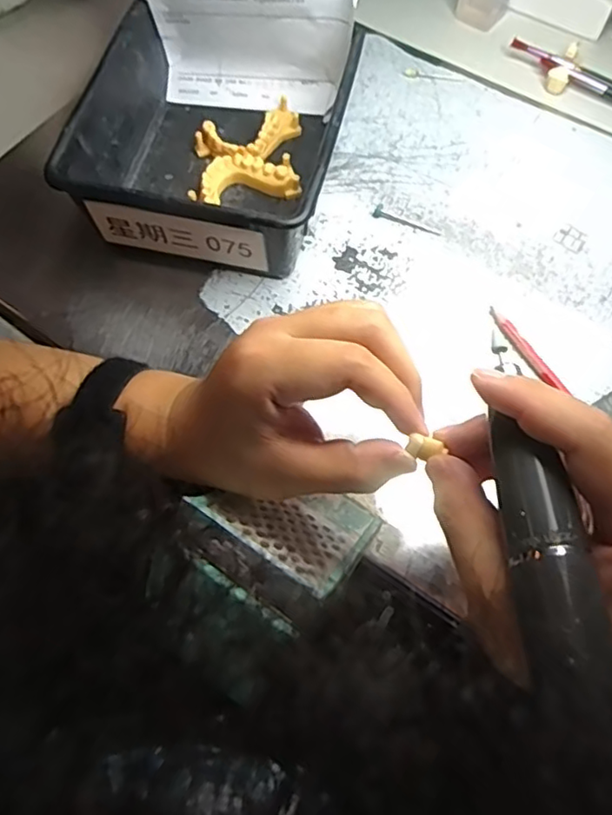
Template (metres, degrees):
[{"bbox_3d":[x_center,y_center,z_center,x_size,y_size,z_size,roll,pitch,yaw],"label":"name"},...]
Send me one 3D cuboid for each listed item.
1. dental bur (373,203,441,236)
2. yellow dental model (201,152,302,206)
[{"bbox_3d":[0.070,-0.129,0.419,0.048,0.004,0.011,27,71,11],"label":"dental bur"},{"bbox_3d":[-0.040,-0.158,0.423,0.064,0.020,0.034,-10,66,-4],"label":"yellow dental model"}]

